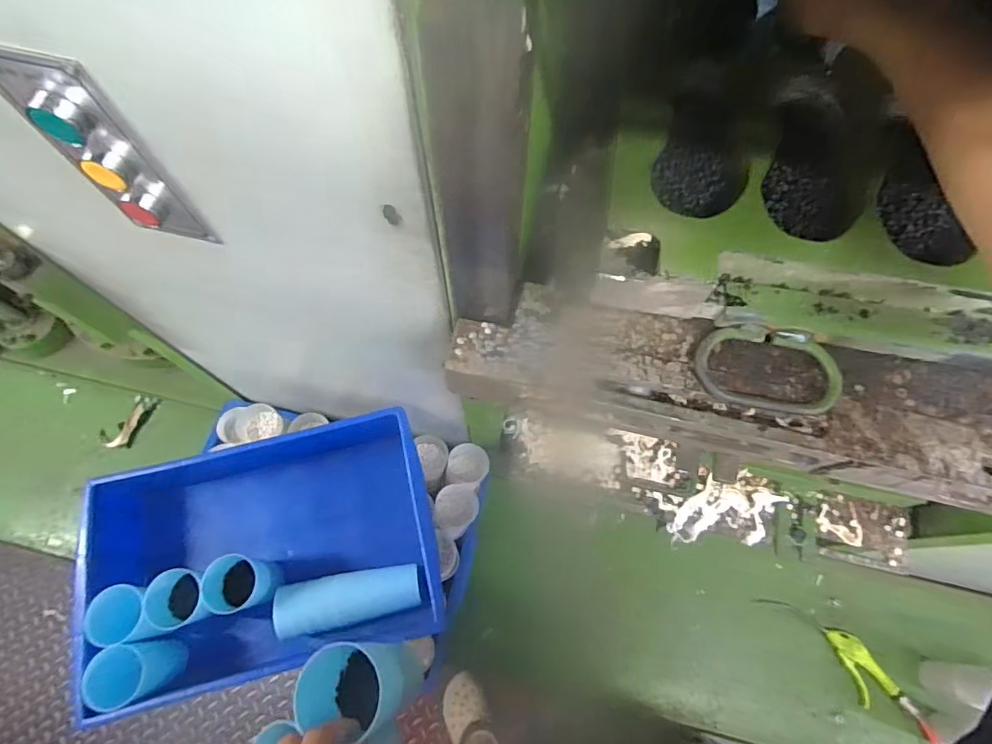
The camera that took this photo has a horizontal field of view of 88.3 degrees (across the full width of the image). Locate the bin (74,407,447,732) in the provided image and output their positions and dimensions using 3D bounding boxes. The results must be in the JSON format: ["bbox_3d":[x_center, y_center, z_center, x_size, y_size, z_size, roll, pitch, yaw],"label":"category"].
[{"bbox_3d":[-0.286,0.229,0.657,0.415,0.128,0.285,-13,68,-4],"label":"bin"}]

